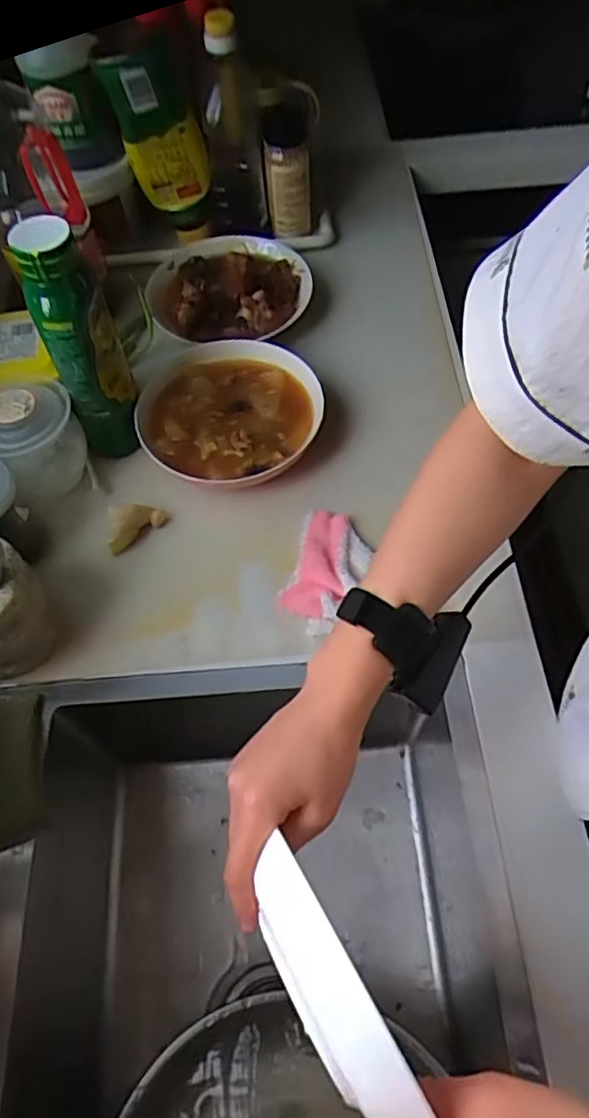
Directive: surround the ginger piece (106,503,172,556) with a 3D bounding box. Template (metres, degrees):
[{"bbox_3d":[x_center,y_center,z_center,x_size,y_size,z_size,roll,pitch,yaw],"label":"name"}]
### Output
[{"bbox_3d":[-0.163,-0.033,0.665,0.058,0.035,0.042,-9,59,-3],"label":"ginger piece"}]

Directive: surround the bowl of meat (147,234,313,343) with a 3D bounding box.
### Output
[{"bbox_3d":[-0.085,-0.365,0.832,0.204,0.055,0.223,-1,59,2],"label":"bowl of meat"}]

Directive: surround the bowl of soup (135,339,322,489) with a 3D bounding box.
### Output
[{"bbox_3d":[-0.072,-0.157,0.730,0.195,0.053,0.205,-1,59,2],"label":"bowl of soup"}]

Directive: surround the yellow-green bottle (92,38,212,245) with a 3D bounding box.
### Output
[{"bbox_3d":[-0.161,-0.494,0.785,0.100,0.237,0.071,-3,59,0],"label":"yellow-green bottle"}]

